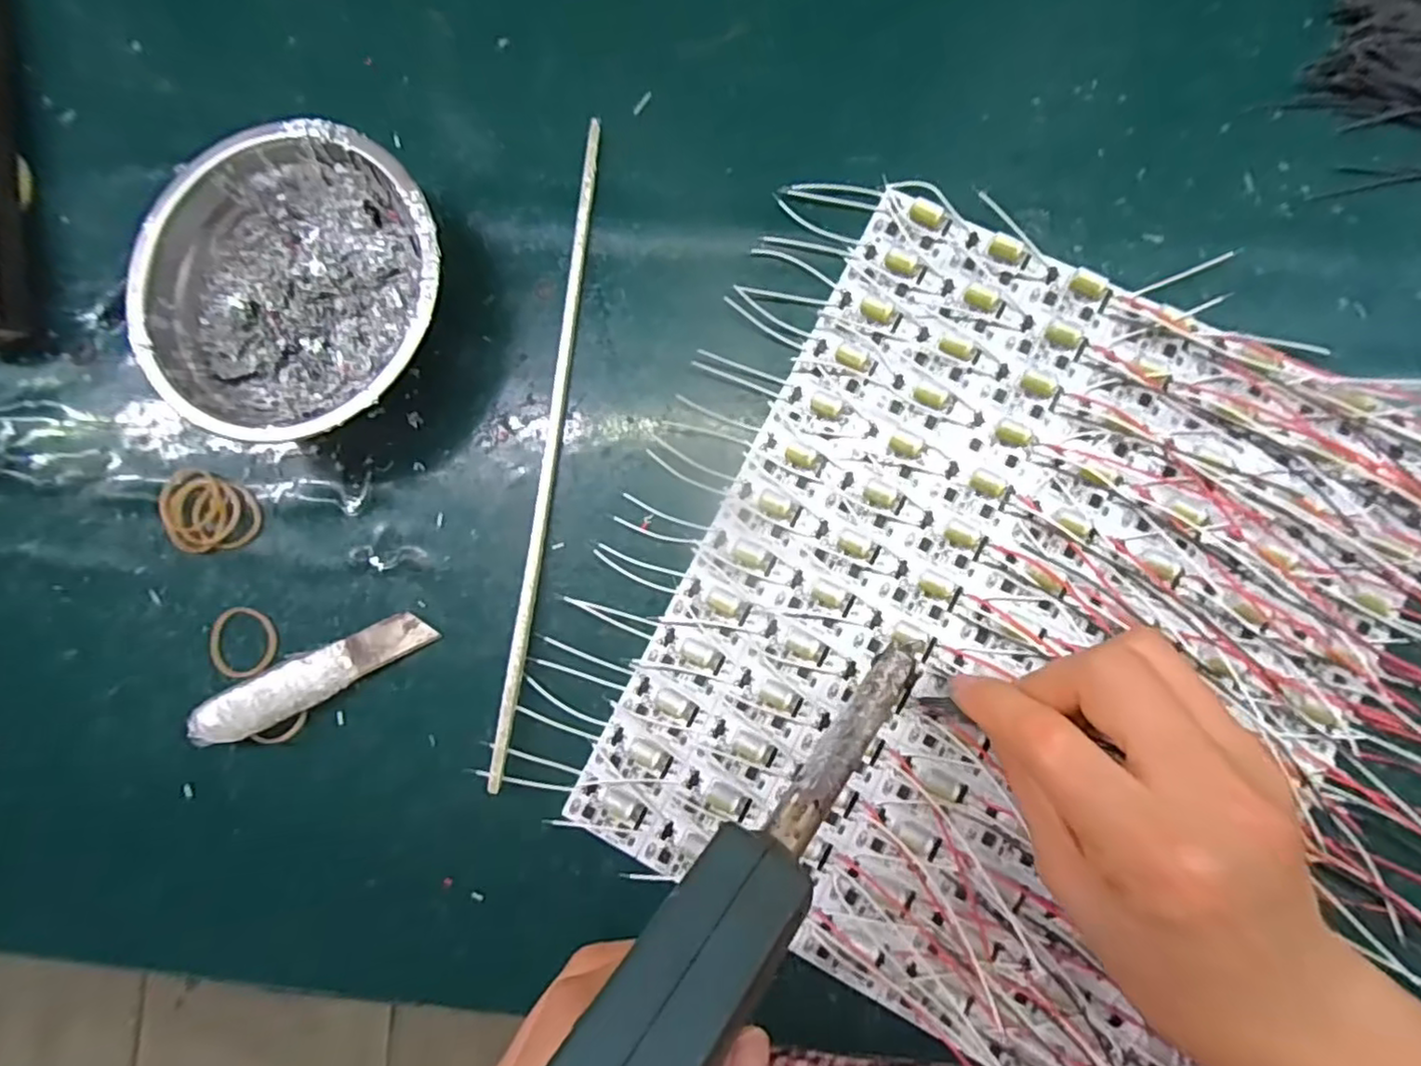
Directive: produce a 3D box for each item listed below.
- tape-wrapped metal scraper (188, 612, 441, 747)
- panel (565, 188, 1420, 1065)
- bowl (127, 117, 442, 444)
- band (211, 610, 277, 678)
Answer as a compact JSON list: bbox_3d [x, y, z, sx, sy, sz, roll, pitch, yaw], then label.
[{"bbox_3d":[-0.167,0.060,0.283,0.103,0.006,0.022,-26,83,-9],"label":"tape-wrapped metal scraper"},{"bbox_3d":[0.115,0.039,0.257,0.245,0.009,0.284,27,89,7],"label":"panel"},{"bbox_3d":[-0.164,-0.098,0.279,0.119,0.042,0.122,0,85,6],"label":"bowl"},{"bbox_3d":[-0.204,0.048,0.292,0.030,0.004,0.030,0,85,6],"label":"band"}]

